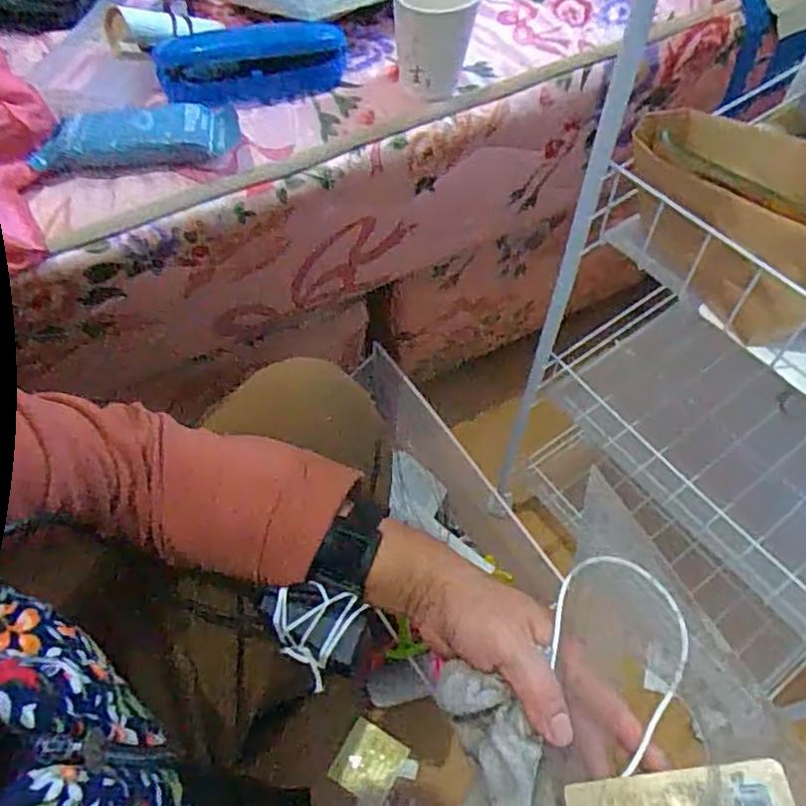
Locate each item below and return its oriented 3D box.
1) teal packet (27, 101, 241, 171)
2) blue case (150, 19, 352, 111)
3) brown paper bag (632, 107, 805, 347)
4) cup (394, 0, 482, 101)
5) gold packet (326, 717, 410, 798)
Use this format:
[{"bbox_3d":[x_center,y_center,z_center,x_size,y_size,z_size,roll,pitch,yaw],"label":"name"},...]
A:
[{"bbox_3d":[-0.203,-0.207,0.511,0.147,0.019,0.052,-6,57,-5],"label":"teal packet"},{"bbox_3d":[-0.127,-0.286,0.559,0.155,0.040,0.066,-18,58,-12],"label":"blue case"},{"bbox_3d":[0.220,-0.112,0.424,0.088,0.097,0.169,-38,64,-23],"label":"brown paper bag"},{"bbox_3d":[0.026,-0.302,0.535,0.063,0.085,0.067,2,56,0],"label":"cup"},{"bbox_3d":[-0.039,0.402,0.740,0.067,0.014,0.068,26,60,16],"label":"gold packet"}]

